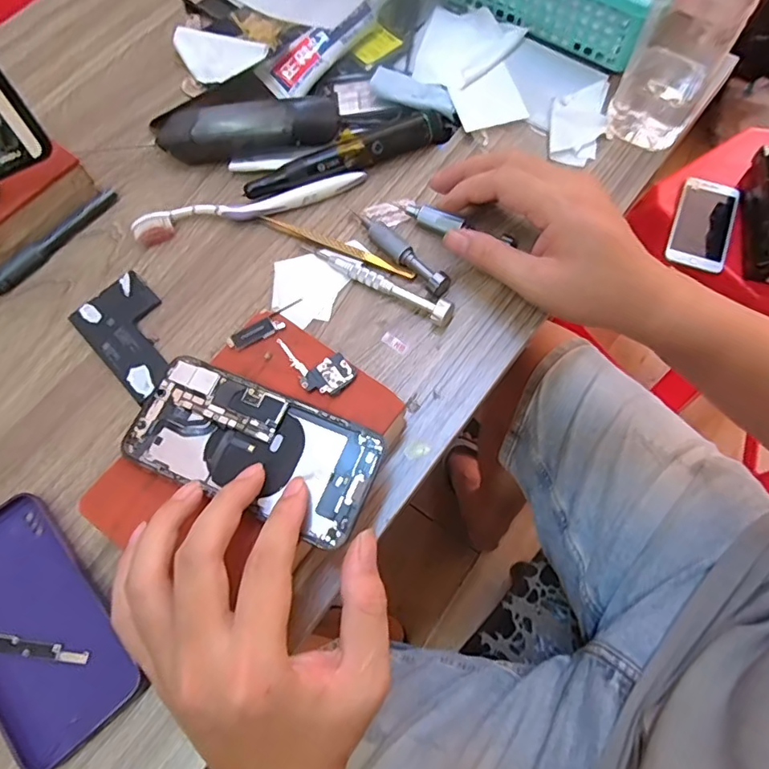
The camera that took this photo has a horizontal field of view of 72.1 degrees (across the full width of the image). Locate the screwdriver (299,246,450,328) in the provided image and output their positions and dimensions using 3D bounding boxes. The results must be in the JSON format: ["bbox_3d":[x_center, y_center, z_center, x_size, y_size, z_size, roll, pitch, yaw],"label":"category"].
[{"bbox_3d":[-0.008,-0.075,0.377,0.121,0.017,0.016,28,71,12],"label":"screwdriver"}]

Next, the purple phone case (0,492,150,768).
[{"bbox_3d":[-0.204,0.137,0.306,0.071,0.010,0.145,-39,72,-13],"label":"purple phone case"}]

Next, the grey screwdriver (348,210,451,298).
[{"bbox_3d":[0.009,-0.100,0.386,0.014,0.015,0.095,-41,72,-14],"label":"grey screwdriver"}]

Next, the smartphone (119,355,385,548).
[{"bbox_3d":[-0.075,0.034,0.299,0.141,0.013,0.068,20,70,9],"label":"smartphone"}]

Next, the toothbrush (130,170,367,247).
[{"bbox_3d":[-0.103,-0.137,0.409,0.180,0.013,0.022,-13,68,-3],"label":"toothbrush"}]

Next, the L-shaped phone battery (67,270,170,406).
[{"bbox_3d":[-0.179,-0.036,0.378,0.057,0.007,0.092,-42,72,-14],"label":"L-shaped phone battery"}]

